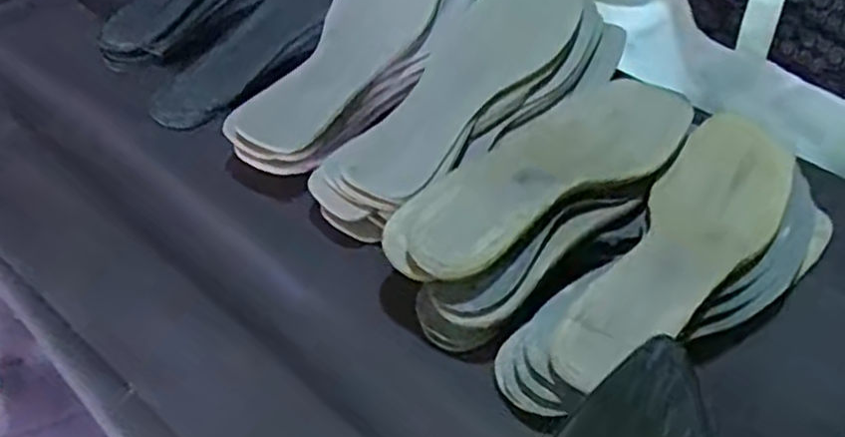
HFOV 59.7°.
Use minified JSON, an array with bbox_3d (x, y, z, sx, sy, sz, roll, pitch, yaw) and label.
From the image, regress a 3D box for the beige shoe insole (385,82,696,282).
[{"bbox_3d":[0.084,-0.032,0.479,0.240,0.022,0.082,-31,46,-31],"label":"beige shoe insole"}]

